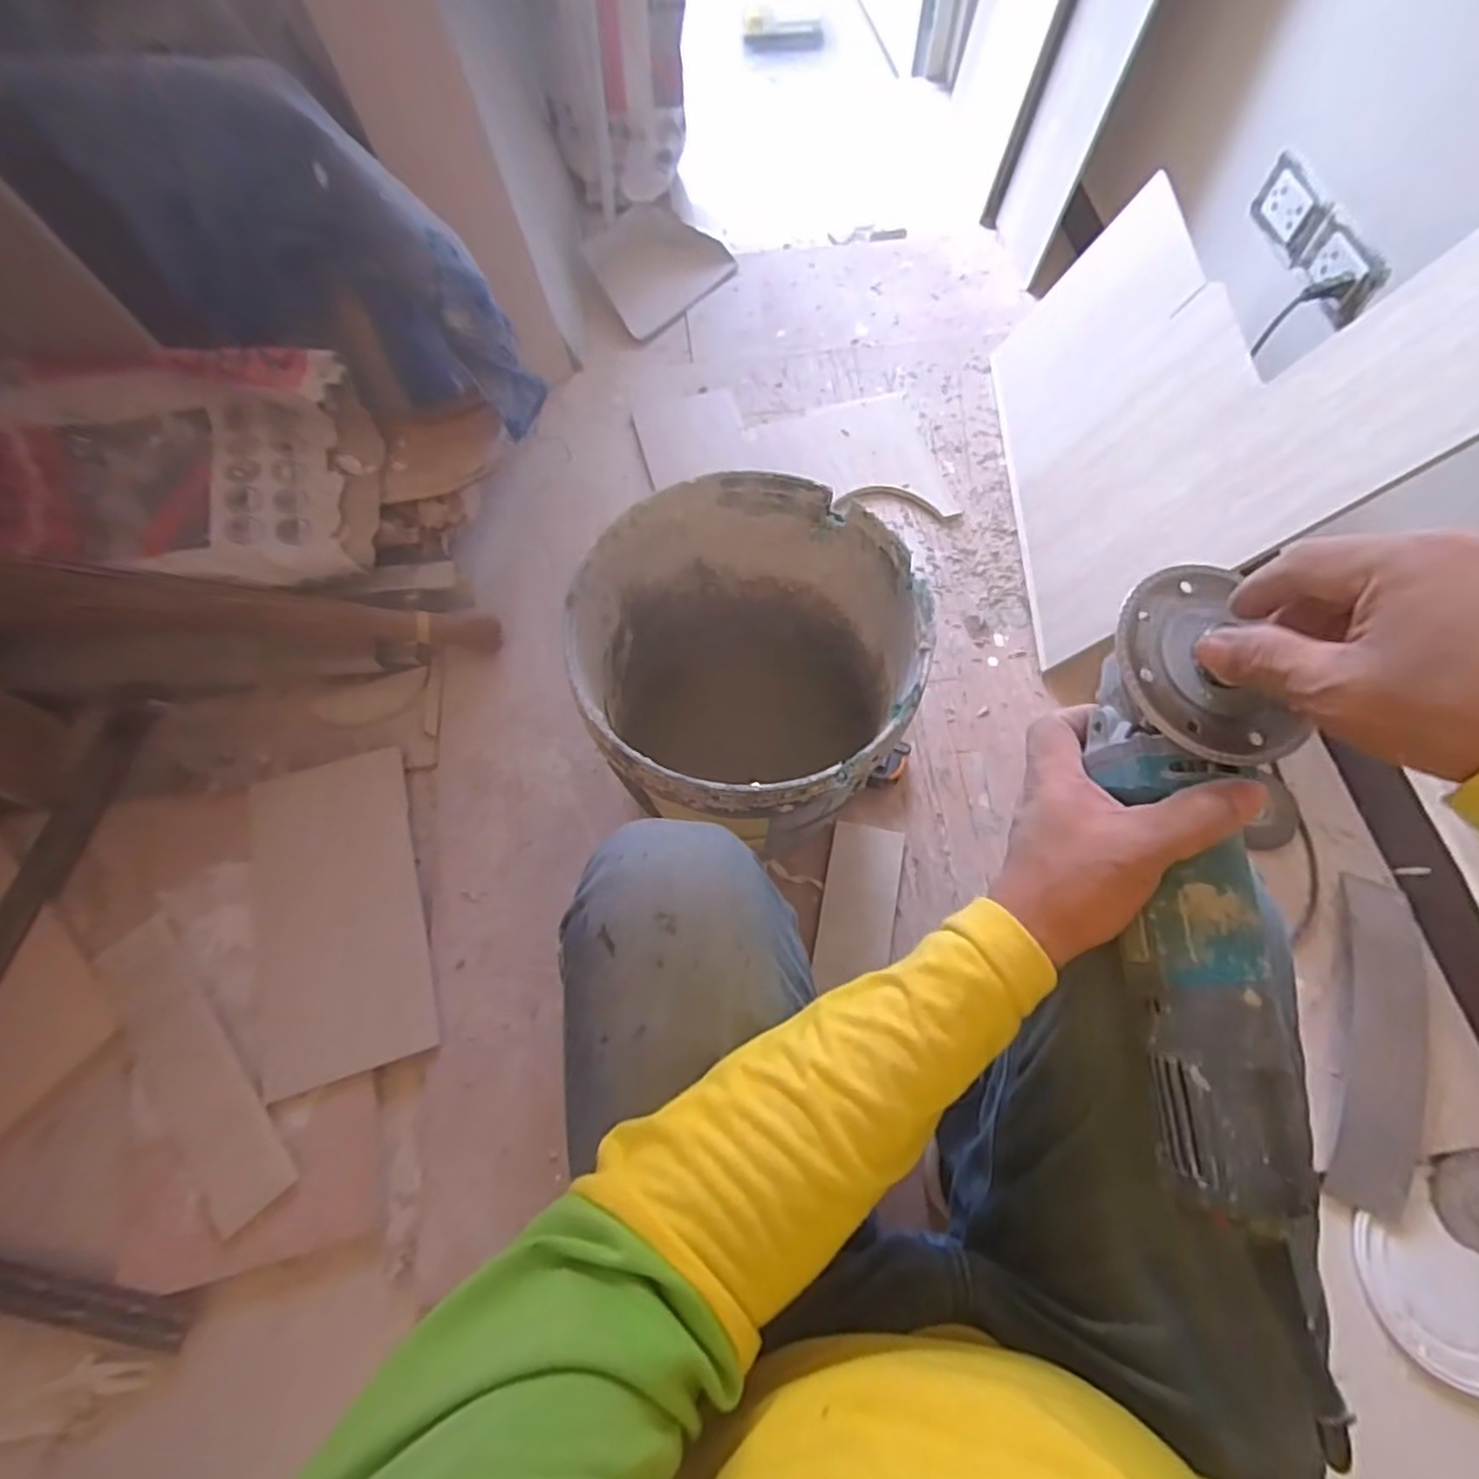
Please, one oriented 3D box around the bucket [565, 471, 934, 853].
[{"bbox_3d":[0.012,-0.032,0.726,0.289,0.334,0.294,-1,66,2],"label":"bucket"}]

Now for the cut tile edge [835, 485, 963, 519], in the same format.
[{"bbox_3d":[0.232,-0.353,1.036,0.184,0.006,0.058,6,67,4],"label":"cut tile edge"}]

